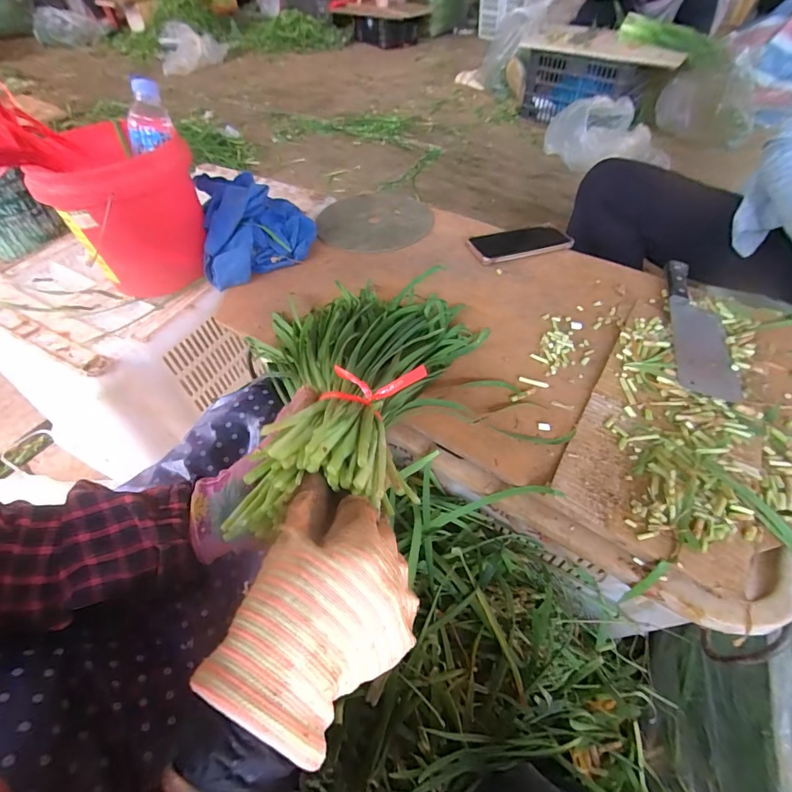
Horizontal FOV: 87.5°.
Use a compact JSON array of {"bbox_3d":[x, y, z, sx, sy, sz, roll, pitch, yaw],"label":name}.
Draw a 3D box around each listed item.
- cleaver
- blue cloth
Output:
[{"bbox_3d":[0.396,-0.095,0.539,0.071,0.014,0.255,15,53,13],"label":"cleaver"},{"bbox_3d":[-0.229,-0.283,0.676,0.179,0.088,0.203,-10,52,-7],"label":"blue cloth"}]

